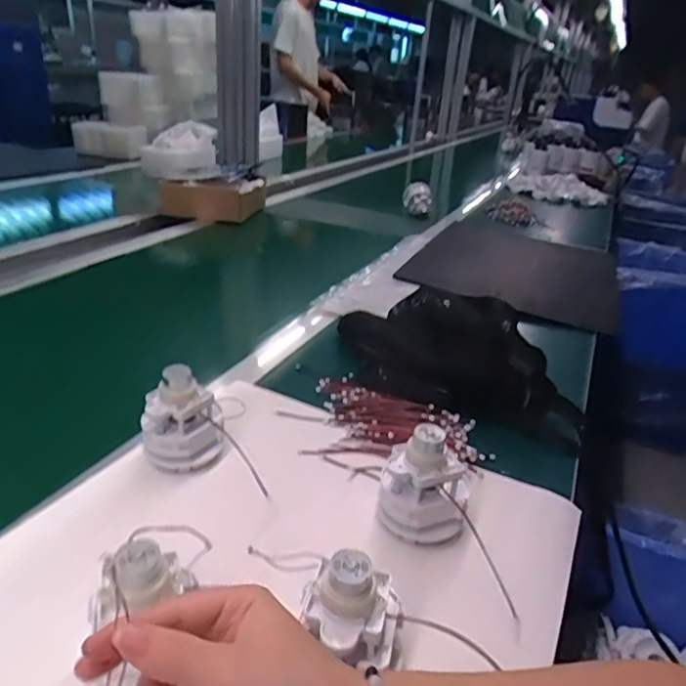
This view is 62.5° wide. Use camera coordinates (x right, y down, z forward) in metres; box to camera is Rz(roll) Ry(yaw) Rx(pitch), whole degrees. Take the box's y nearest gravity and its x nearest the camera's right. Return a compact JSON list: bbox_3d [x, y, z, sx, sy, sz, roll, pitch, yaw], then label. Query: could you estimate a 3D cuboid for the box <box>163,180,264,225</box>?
[{"bbox_3d":[-0.290,-0.322,1.256,0.193,0.084,0.133,12,27,12],"label":"box"}]

